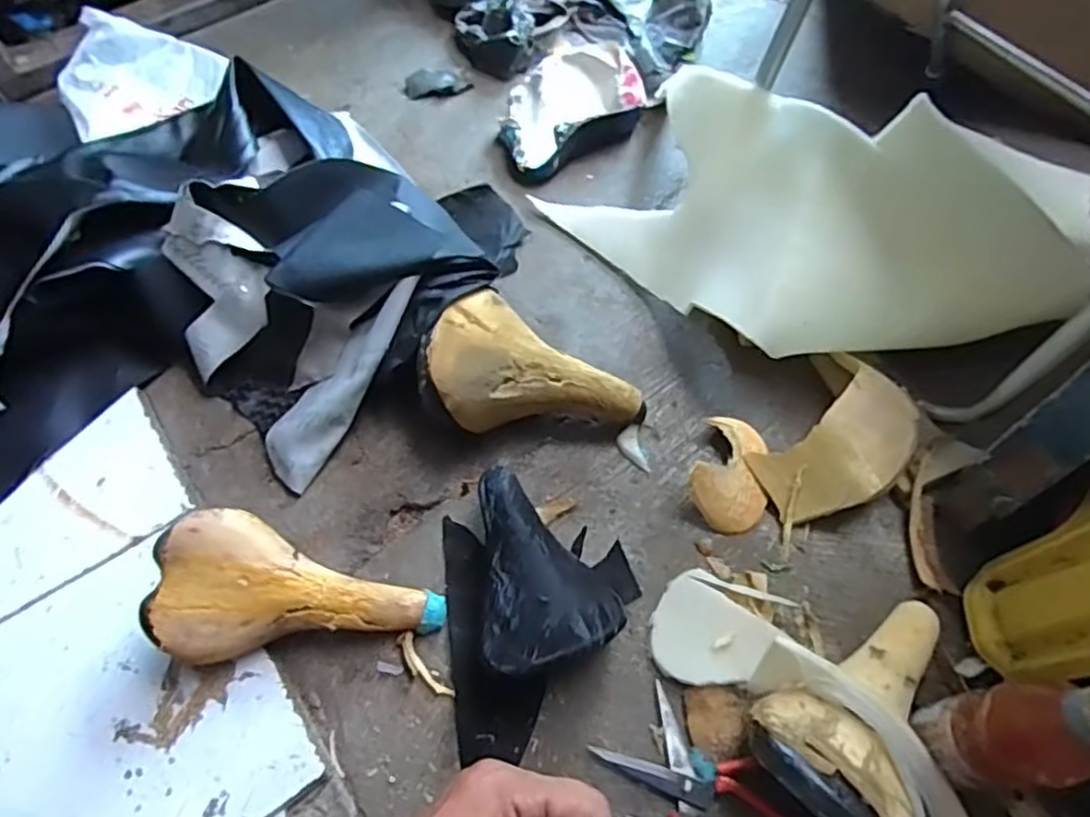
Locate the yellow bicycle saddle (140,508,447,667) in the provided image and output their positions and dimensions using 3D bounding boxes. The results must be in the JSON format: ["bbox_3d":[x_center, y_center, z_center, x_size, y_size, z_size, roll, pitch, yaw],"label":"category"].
[{"bbox_3d":[-0.222,0.175,0.641,0.255,0.056,0.127,14,61,-13],"label":"yellow bicycle saddle"}]

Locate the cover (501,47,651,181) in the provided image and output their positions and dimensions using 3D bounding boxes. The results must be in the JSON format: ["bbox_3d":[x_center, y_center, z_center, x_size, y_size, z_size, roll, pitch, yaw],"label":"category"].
[{"bbox_3d":[0.026,-0.422,0.967,0.229,0.053,0.167,-30,66,-15],"label":"cover"}]

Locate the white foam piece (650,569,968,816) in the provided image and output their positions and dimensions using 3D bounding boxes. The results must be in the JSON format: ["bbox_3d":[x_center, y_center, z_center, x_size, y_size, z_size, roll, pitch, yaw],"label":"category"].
[{"bbox_3d":[0.224,0.250,0.581,0.113,0.083,0.313,-41,55,-19],"label":"white foam piece"}]

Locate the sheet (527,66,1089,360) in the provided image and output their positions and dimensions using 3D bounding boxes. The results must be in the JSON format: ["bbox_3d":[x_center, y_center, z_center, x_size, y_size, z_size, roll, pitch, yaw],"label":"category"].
[{"bbox_3d":[0.257,-0.200,0.770,0.252,0.217,0.524,-39,68,-19],"label":"sheet"}]

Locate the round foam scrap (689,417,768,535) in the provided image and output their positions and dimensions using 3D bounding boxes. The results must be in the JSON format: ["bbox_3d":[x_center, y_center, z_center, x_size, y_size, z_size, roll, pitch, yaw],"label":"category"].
[{"bbox_3d":[0.193,0.062,0.712,0.081,0.049,0.125,19,63,10],"label":"round foam scrap"}]

